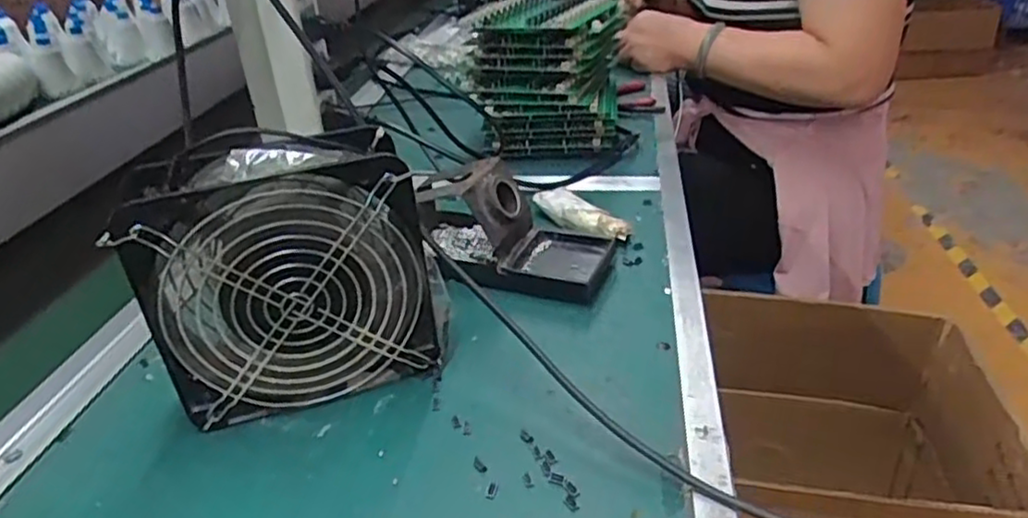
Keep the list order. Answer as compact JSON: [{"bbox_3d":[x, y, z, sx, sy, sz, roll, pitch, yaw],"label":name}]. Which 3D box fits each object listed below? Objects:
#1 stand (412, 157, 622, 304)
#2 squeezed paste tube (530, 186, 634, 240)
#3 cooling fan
[{"bbox_3d":[-0.012,-0.029,0.522,0.168,0.076,0.084,9,33,19],"label":"stand"},{"bbox_3d":[0.056,-0.039,0.579,0.030,0.024,0.096,-27,38,-34],"label":"squeezed paste tube"},{"bbox_3d":[-0.128,0.009,0.399,0.156,0.152,0.061,-13,32,-16],"label":"cooling fan"}]

